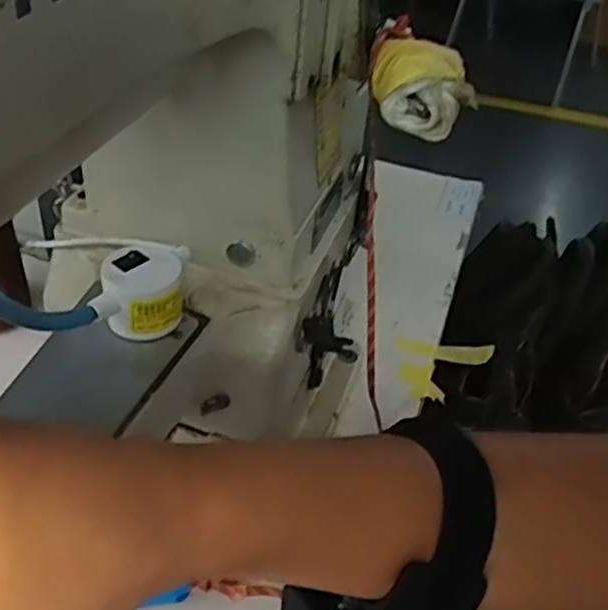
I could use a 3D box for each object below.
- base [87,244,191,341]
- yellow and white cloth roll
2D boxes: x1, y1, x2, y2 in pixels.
[{"bbox_3d":[-0.076,-0.009,0.332,0.038,0.030,0.043,2,41,-3],"label":"base"},{"bbox_3d":[0.050,-0.091,0.291,0.040,0.027,0.035,4,40,2],"label":"yellow and white cloth roll"}]

